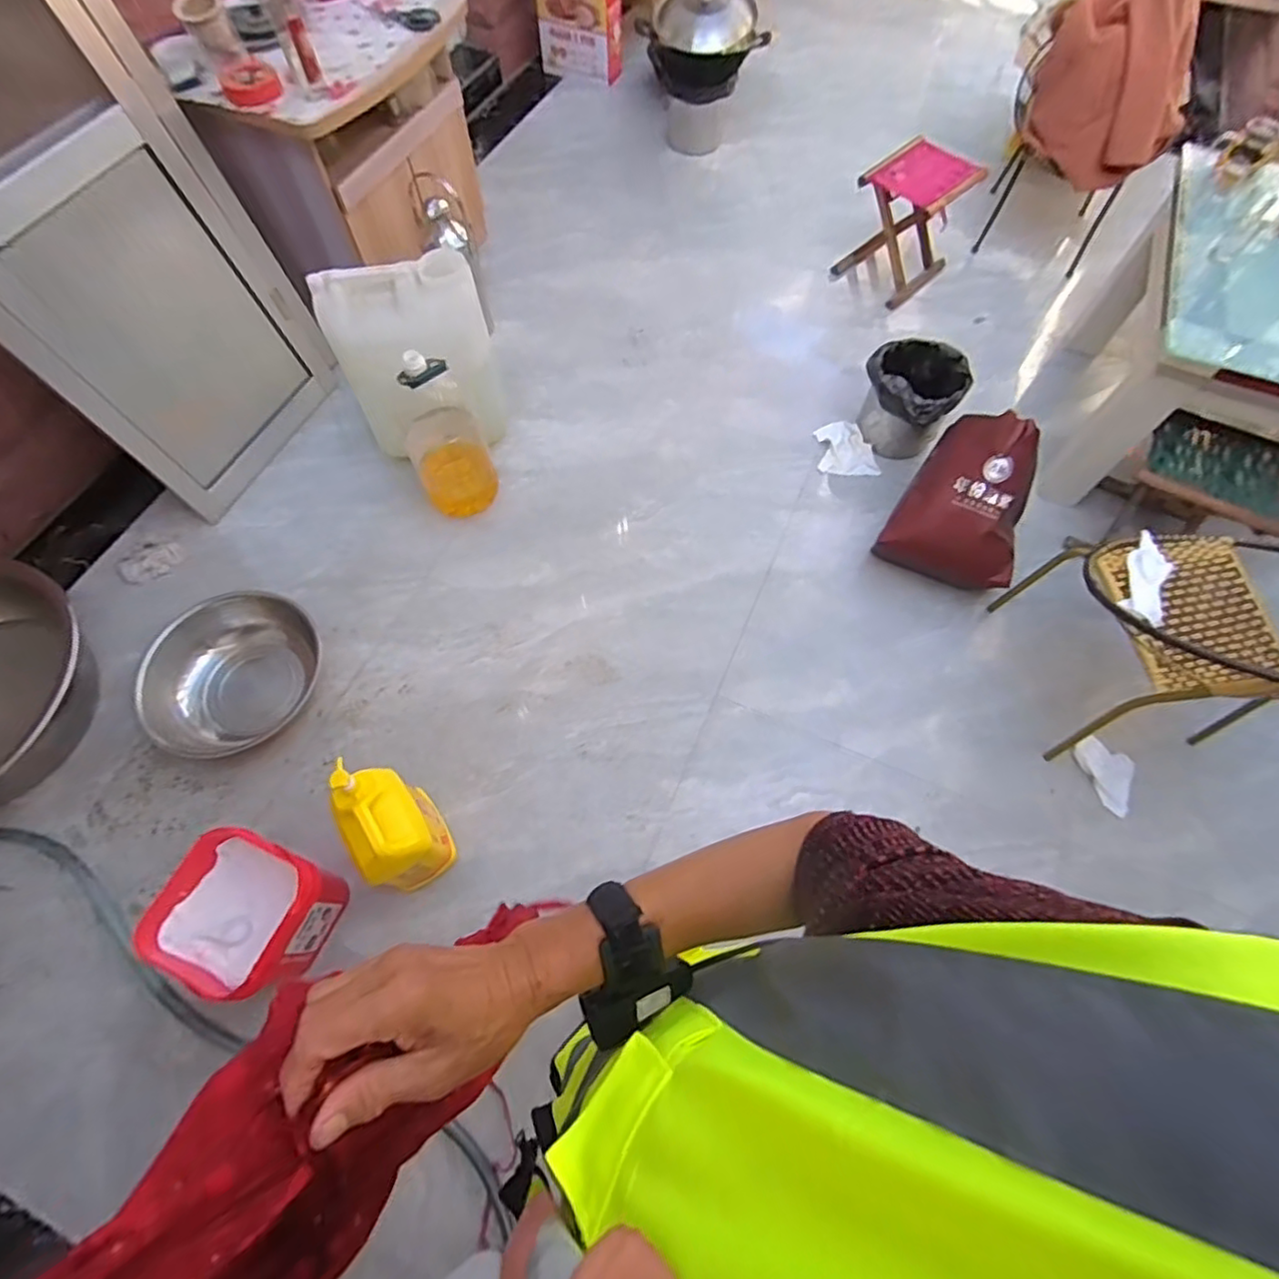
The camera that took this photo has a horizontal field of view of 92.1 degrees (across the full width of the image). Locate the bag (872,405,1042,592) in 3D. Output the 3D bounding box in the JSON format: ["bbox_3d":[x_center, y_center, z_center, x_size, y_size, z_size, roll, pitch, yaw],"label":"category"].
[{"bbox_3d":[0.784,-0.324,1.442,0.297,0.305,0.341,28,67,13],"label":"bag"}]

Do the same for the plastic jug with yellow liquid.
[{"bbox_3d":[-0.482,-0.503,1.517,0.183,0.446,0.134,-26,67,-12],"label":"plastic jug with yellow liquid"}]

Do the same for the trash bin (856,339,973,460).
[{"bbox_3d":[0.736,-0.661,1.694,0.242,0.219,0.242,0,64,0],"label":"trash bin"}]

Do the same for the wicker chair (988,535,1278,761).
[{"bbox_3d":[1.045,-0.008,1.164,0.460,0.556,0.436,3,64,1],"label":"wicker chair"}]

